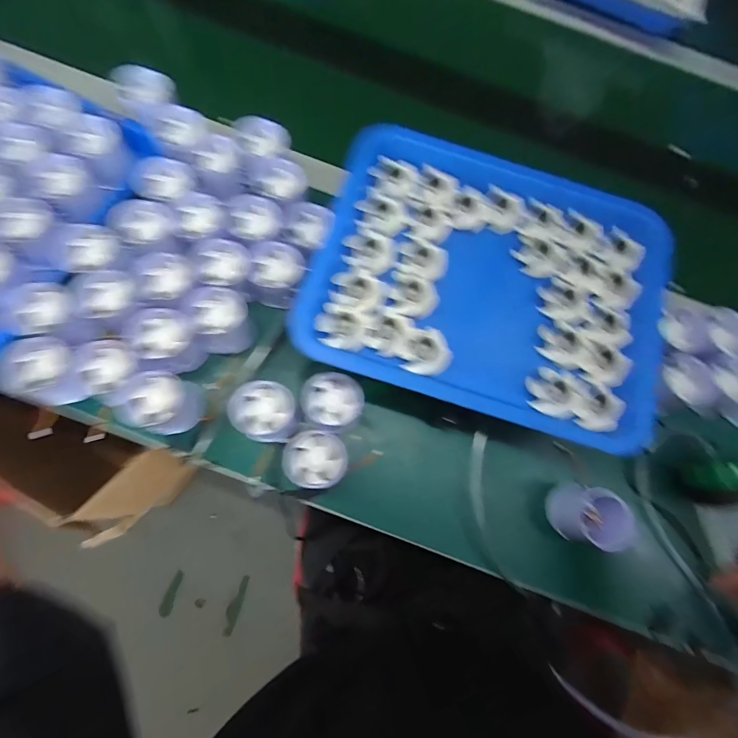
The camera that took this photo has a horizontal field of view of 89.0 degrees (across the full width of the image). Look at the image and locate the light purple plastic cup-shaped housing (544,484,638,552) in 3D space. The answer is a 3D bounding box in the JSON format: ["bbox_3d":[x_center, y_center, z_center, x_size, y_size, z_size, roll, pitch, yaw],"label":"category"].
[{"bbox_3d":[0.218,0.145,0.374,0.060,0.049,0.054,13,74,4],"label":"light purple plastic cup-shaped housing"}]

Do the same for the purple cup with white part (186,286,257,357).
[{"bbox_3d":[-0.151,-0.051,0.395,0.055,0.052,0.058,0,73,0],"label":"purple cup with white part"}]

